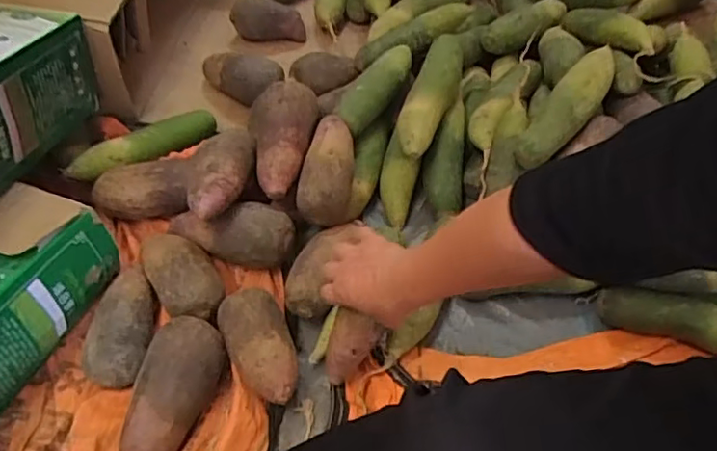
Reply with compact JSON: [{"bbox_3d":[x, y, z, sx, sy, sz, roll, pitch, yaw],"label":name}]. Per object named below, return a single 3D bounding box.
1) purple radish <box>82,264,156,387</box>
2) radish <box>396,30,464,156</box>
[{"bbox_3d":[-0.268,0.113,0.688,0.070,0.058,0.145,-6,53,-9],"label":"purple radish"},{"bbox_3d":[0.107,-0.195,0.851,0.059,0.053,0.218,19,68,12],"label":"radish"}]

